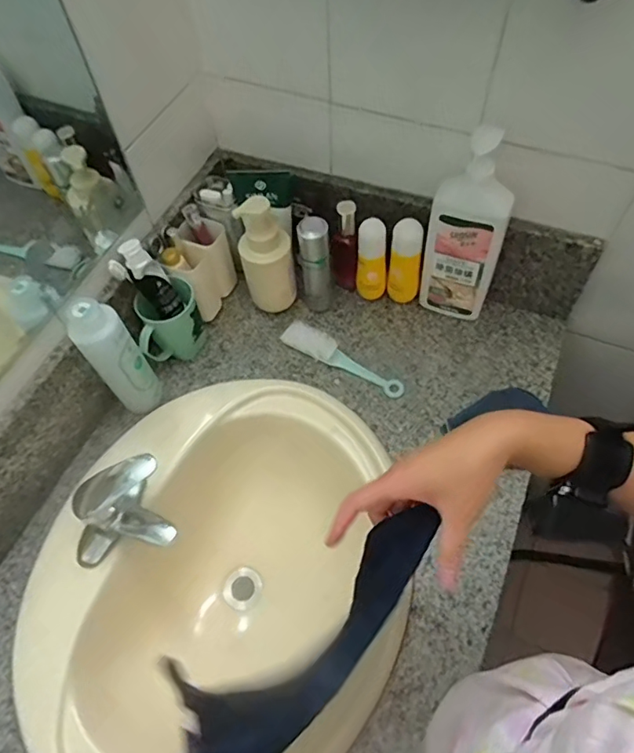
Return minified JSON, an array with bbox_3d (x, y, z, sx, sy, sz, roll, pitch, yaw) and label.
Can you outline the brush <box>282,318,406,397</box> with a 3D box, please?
[{"bbox_3d":[0.038,-0.030,0.778,0.200,0.024,0.040,29,65,19],"label":"brush"}]

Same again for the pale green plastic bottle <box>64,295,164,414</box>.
[{"bbox_3d":[-0.260,-0.025,0.689,0.062,0.205,0.062,-1,59,2],"label":"pale green plastic bottle"}]

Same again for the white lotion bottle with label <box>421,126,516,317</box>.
[{"bbox_3d":[0.198,-0.185,0.707,0.100,0.298,0.047,17,61,12],"label":"white lotion bottle with label"}]

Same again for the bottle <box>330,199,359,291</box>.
[{"bbox_3d":[0.047,-0.196,0.796,0.046,0.149,0.034,25,64,17],"label":"bottle"}]

